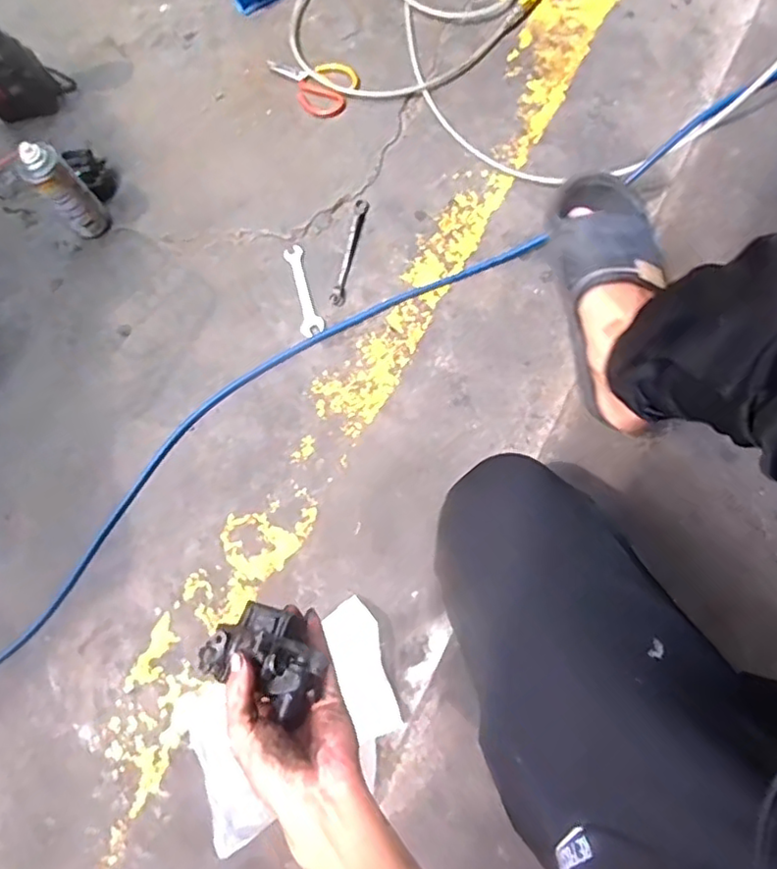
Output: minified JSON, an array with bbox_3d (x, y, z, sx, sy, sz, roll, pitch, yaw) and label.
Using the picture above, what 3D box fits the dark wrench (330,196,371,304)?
[{"bbox_3d":[-0.063,-0.303,1.033,0.023,0.013,0.192,12,76,7],"label":"dark wrench"}]

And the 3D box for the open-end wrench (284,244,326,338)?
[{"bbox_3d":[-0.138,-0.235,1.028,0.037,0.005,0.163,-15,74,-1],"label":"open-end wrench"}]

